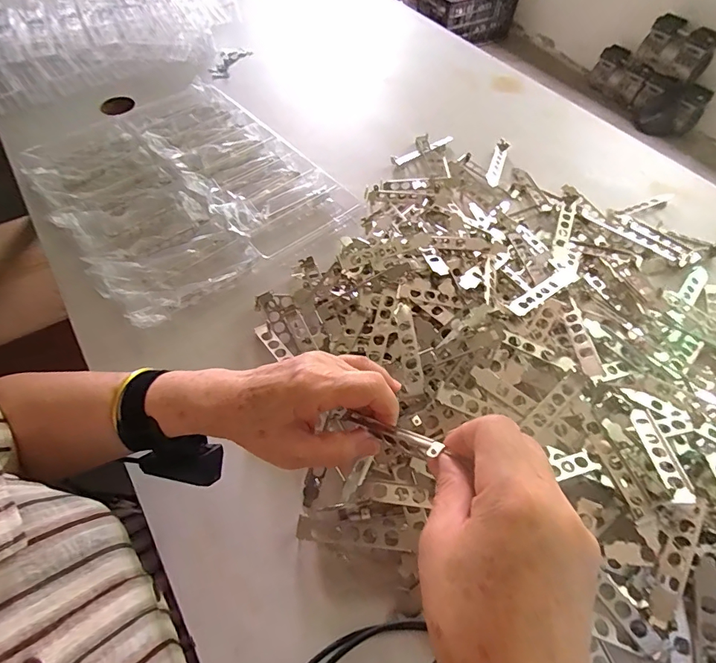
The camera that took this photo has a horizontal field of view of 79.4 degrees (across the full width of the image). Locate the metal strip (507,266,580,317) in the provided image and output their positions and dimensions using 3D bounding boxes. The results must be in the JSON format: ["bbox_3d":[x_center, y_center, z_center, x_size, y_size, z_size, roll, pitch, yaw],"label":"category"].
[{"bbox_3d":[0.224,-0.051,0.504,0.149,0.010,0.022,-27,61,-35],"label":"metal strip"}]

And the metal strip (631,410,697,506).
[{"bbox_3d":[0.277,0.113,0.395,0.020,0.010,0.100,6,39,2],"label":"metal strip"}]

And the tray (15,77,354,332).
[{"bbox_3d":[-0.255,-0.216,0.630,0.347,0.049,0.417,-35,64,-22],"label":"tray"}]

